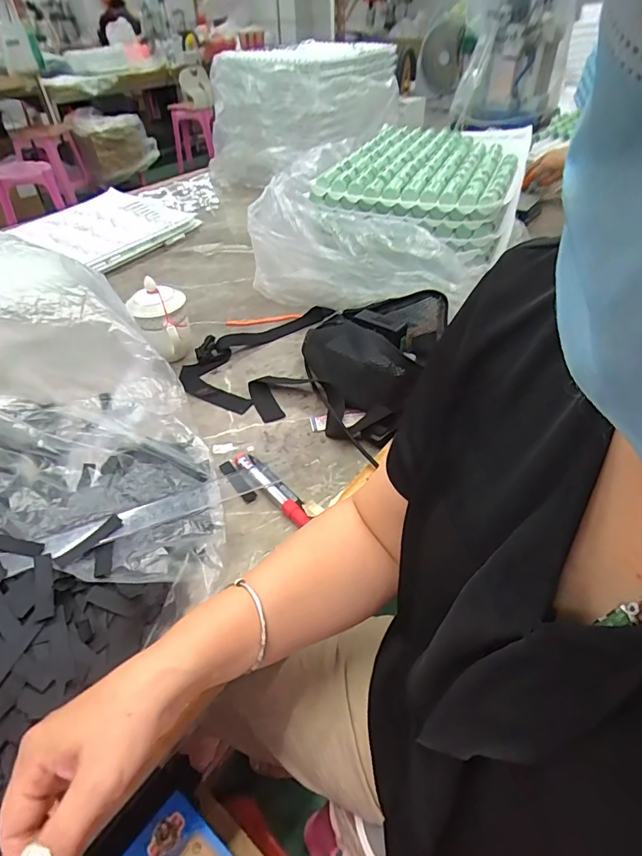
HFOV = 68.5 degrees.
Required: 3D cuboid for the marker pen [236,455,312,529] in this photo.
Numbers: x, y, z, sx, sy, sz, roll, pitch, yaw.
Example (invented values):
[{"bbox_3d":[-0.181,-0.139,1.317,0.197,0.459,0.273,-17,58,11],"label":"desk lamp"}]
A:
[{"bbox_3d":[-0.060,0.066,0.541,0.019,0.021,0.139,-30,50,-27],"label":"marker pen"}]

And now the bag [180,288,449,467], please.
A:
[{"bbox_3d":[-0.008,-0.131,0.694,0.342,0.109,0.299,22,48,24],"label":"bag"}]

